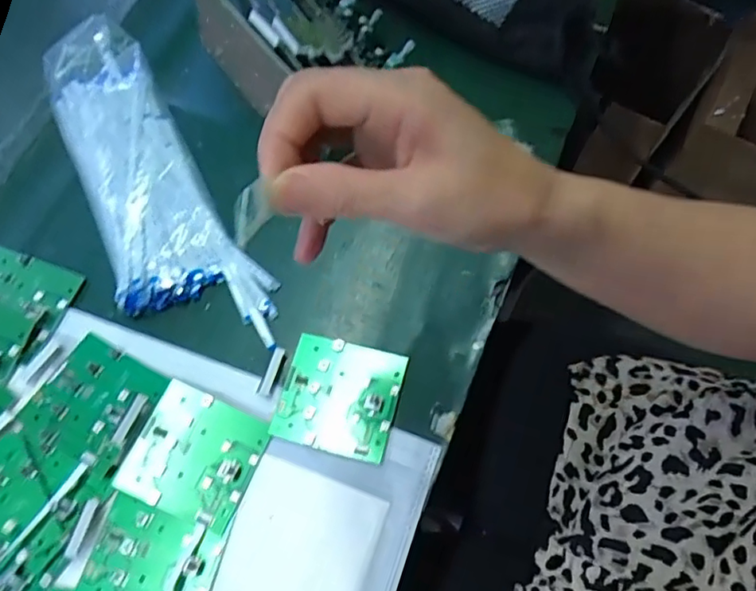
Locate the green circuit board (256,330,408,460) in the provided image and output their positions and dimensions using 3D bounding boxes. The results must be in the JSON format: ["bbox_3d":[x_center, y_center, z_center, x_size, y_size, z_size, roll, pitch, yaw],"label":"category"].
[{"bbox_3d":[-0.034,0.067,0.408,0.093,0.004,0.075,13,70,6],"label":"green circuit board"}]

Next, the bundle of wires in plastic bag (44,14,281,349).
[{"bbox_3d":[-0.192,-0.094,0.471,0.098,0.029,0.324,-30,71,-10],"label":"bundle of wires in plastic bag"}]

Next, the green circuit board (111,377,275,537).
[{"bbox_3d":[-0.121,0.105,0.391,0.078,0.009,0.076,21,71,9],"label":"green circuit board"}]

